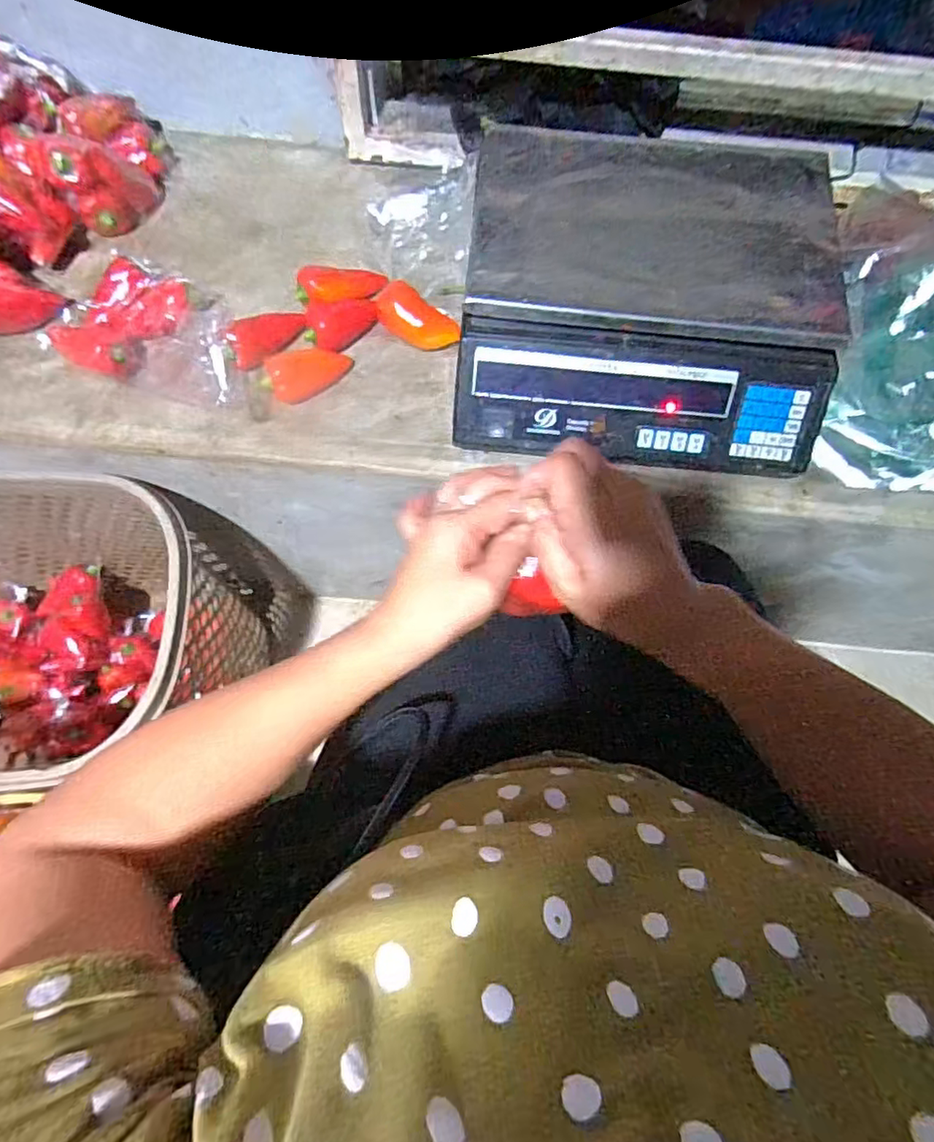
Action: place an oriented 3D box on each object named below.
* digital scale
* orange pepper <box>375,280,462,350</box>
[{"bbox_3d":[0.169,-0.264,0.555,0.341,0.096,0.299,4,71,0],"label":"digital scale"},{"bbox_3d":[-0.052,-0.260,0.604,0.086,0.041,0.043,34,74,10],"label":"orange pepper"}]

